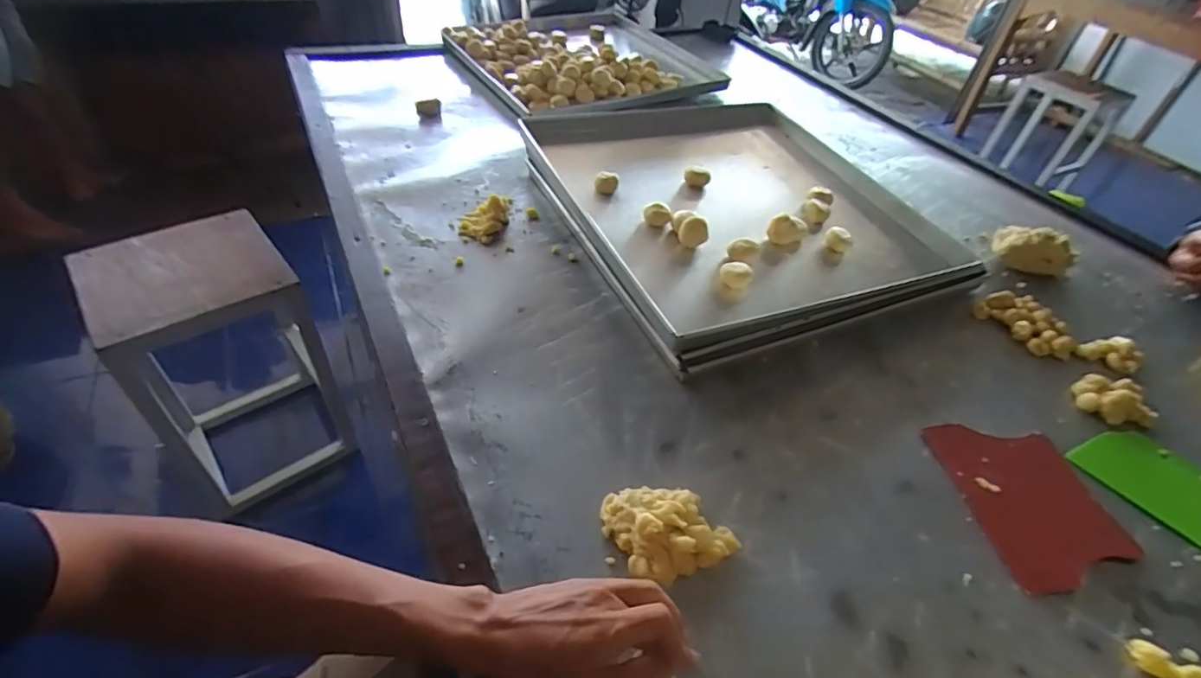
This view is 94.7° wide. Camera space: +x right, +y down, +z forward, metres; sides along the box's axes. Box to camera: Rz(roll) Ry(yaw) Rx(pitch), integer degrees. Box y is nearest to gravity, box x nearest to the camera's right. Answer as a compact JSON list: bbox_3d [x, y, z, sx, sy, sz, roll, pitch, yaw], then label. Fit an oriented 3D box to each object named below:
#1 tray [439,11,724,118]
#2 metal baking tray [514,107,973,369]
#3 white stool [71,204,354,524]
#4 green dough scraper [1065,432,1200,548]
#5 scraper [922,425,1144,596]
[{"bbox_3d":[-0.023,-0.673,1.299,0.592,0.072,0.512,-15,47,-20],"label":"tray"},{"bbox_3d":[0.226,-0.214,0.849,0.565,0.068,0.531,-15,50,-19],"label":"metal baking tray"},{"bbox_3d":[-0.760,0.055,1.157,0.325,0.508,0.314,-23,51,-27],"label":"white stool"},{"bbox_3d":[0.572,0.143,0.569,0.104,0.004,0.123,-23,51,-27],"label":"green dough scraper"},{"bbox_3d":[0.423,0.154,0.542,0.137,0.004,0.169,-3,47,-9],"label":"scraper"}]

